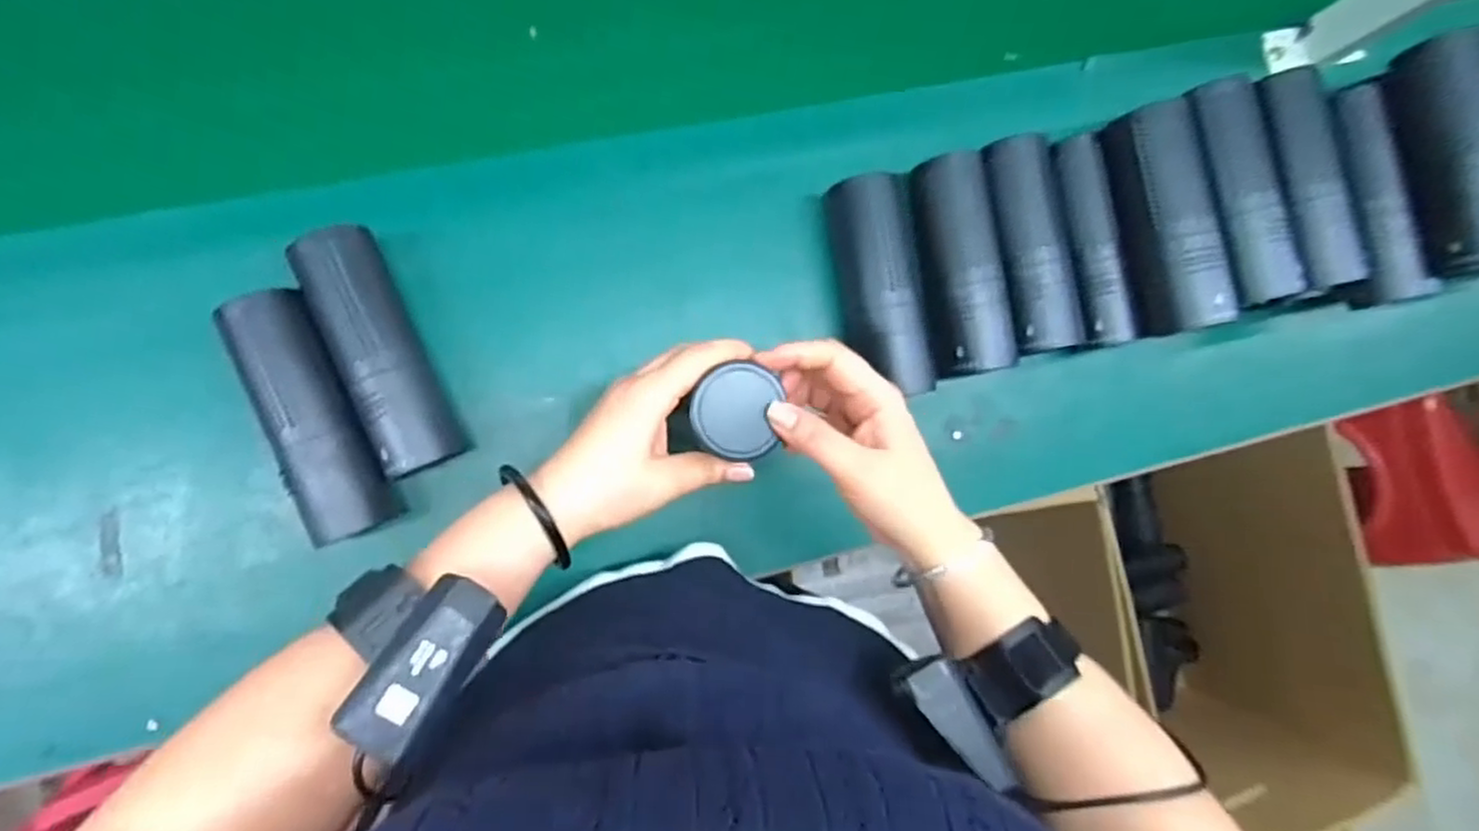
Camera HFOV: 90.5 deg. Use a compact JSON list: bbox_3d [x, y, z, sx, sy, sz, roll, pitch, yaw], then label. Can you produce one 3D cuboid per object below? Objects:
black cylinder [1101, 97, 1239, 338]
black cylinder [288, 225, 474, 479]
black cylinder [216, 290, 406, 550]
[{"bbox_3d":[0.307,-0.142,0.527,0.055,0.047,0.165,-11,87,-10],"label":"black cylinder"},{"bbox_3d":[-0.236,-0.043,0.483,0.050,0.046,0.164,-26,93,-9],"label":"black cylinder"},{"bbox_3d":[-0.278,0.001,0.480,0.053,0.047,0.164,-24,92,-9],"label":"black cylinder"}]

